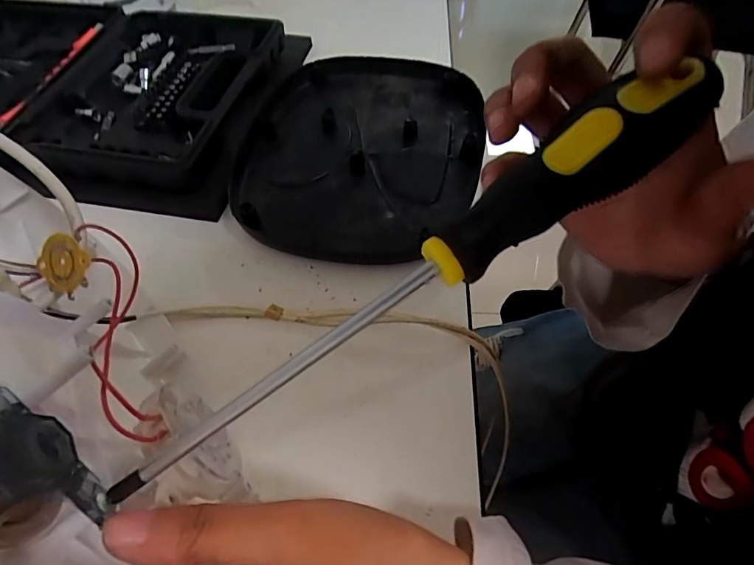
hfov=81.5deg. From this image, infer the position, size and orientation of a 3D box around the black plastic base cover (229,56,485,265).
[{"bbox_3d":[-0.012,-0.115,0.357,0.183,0.022,0.228,8,58,7],"label":"black plastic base cover"}]

